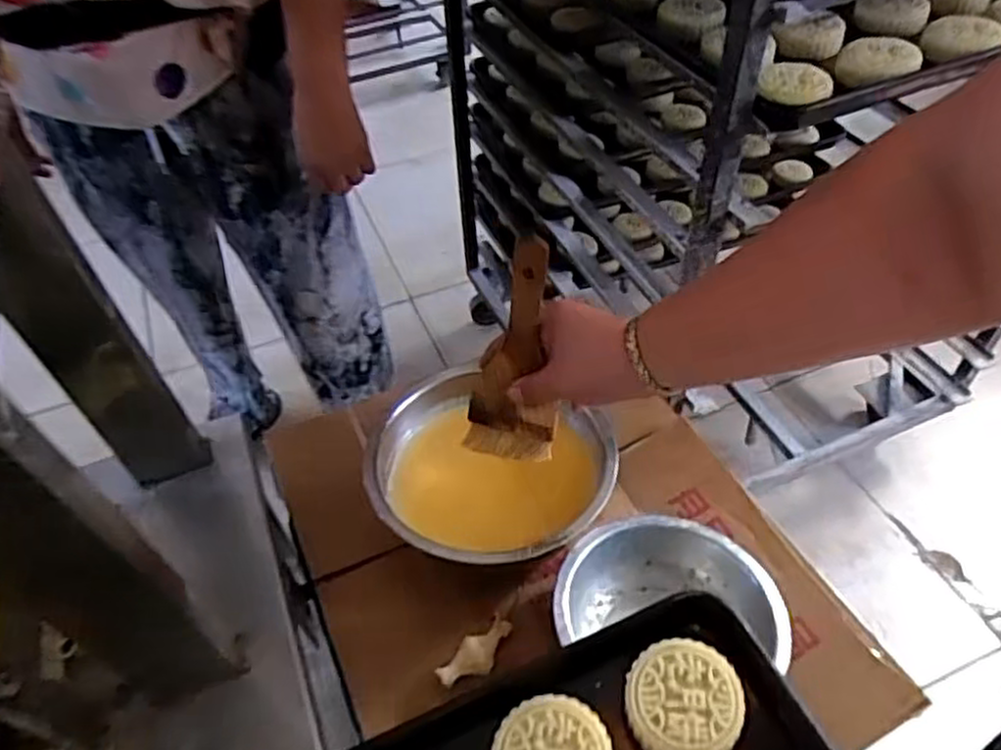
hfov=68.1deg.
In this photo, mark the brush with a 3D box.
[{"bbox_3d":[0.015,-0.013,0.570,0.070,0.217,0.016,12,43,5],"label":"brush"}]

